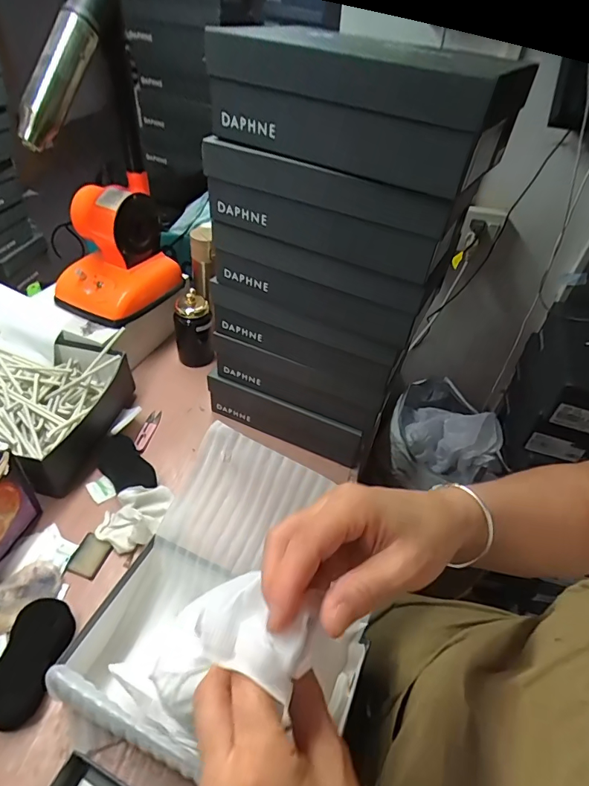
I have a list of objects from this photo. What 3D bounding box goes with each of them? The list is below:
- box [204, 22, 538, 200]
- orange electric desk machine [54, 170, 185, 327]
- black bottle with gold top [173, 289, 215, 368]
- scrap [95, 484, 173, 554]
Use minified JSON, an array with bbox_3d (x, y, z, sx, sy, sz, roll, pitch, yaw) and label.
[{"bbox_3d":[0.073,-0.312,0.485,0.299,0.116,0.172,26,47,18],"label":"box"},{"bbox_3d":[-0.350,-0.278,0.844,0.165,0.198,0.206,26,47,19],"label":"orange electric desk machine"},{"bbox_3d":[-0.208,-0.125,0.899,0.074,0.161,0.066,-7,45,-14],"label":"black bottle with gold top"},{"bbox_3d":[-0.246,0.182,0.665,0.086,0.033,0.106,12,44,5],"label":"scrap"}]

